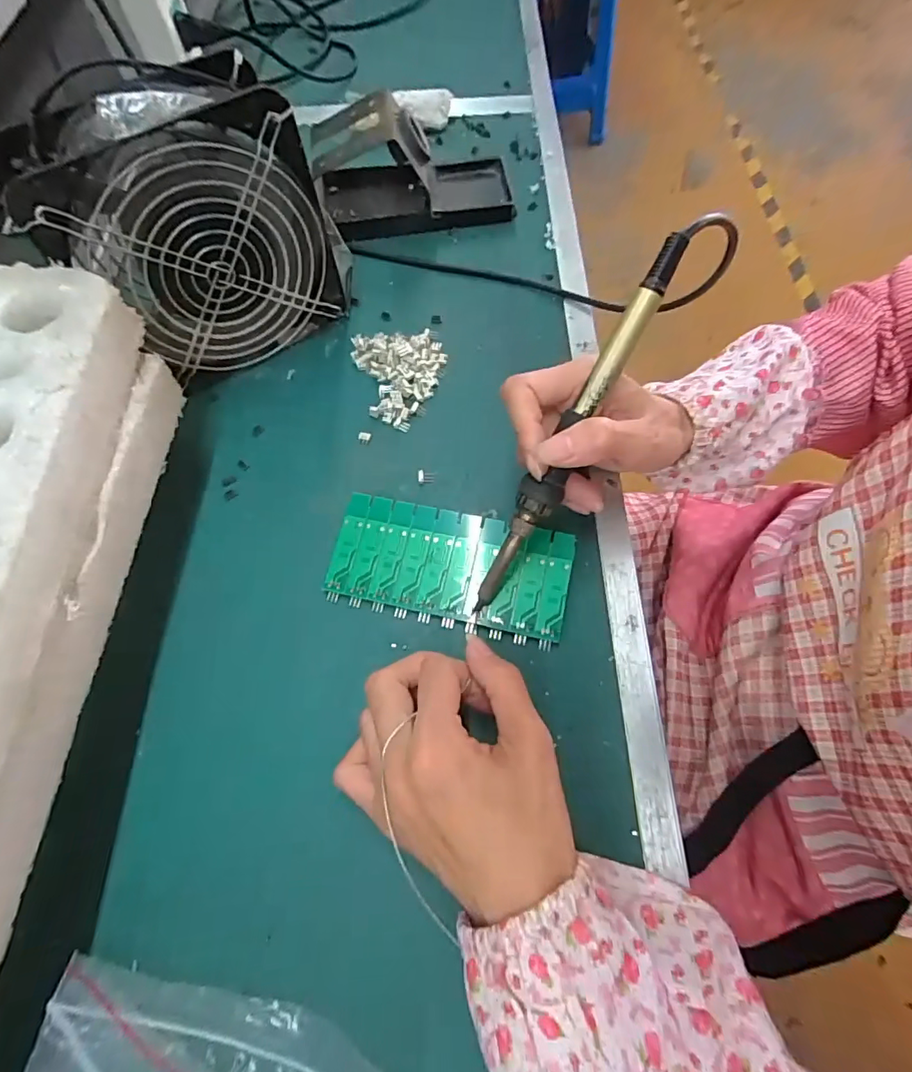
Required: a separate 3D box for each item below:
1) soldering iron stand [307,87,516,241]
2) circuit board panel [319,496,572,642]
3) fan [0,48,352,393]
[{"bbox_3d":[-0.033,-0.300,0.403,0.155,0.070,0.069,-7,66,-4],"label":"soldering iron stand"},{"bbox_3d":[-0.004,0.016,0.296,0.137,0.010,0.062,12,66,8],"label":"circuit board panel"},{"bbox_3d":[-0.157,-0.187,0.314,0.161,0.145,0.061,-32,70,-14],"label":"fan"}]

